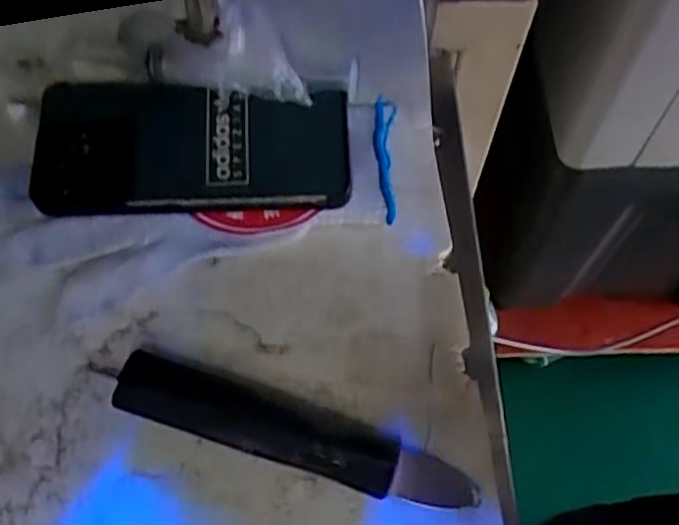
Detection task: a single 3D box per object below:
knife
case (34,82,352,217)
[{"bbox_3d":[-0.021,0.078,0.333,0.165,0.013,0.029,17,61,7],"label":"knife"},{"bbox_3d":[-0.078,-0.063,0.387,0.162,0.013,0.072,-1,77,0],"label":"case"}]

